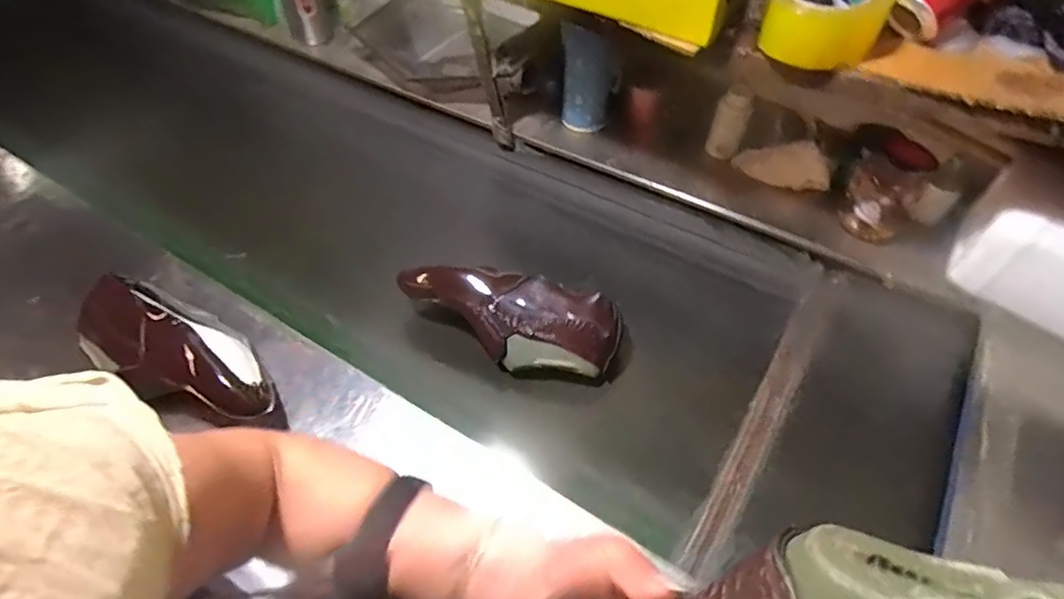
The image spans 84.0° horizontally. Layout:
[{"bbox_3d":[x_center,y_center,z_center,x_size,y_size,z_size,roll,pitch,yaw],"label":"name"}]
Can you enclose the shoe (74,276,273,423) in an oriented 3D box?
[{"bbox_3d":[-0.365,0.054,0.608,0.246,0.091,0.106,34,61,24],"label":"shoe"}]

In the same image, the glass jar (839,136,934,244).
[{"bbox_3d":[0.458,-0.143,0.765,0.083,0.130,0.082,-1,53,1],"label":"glass jar"}]

